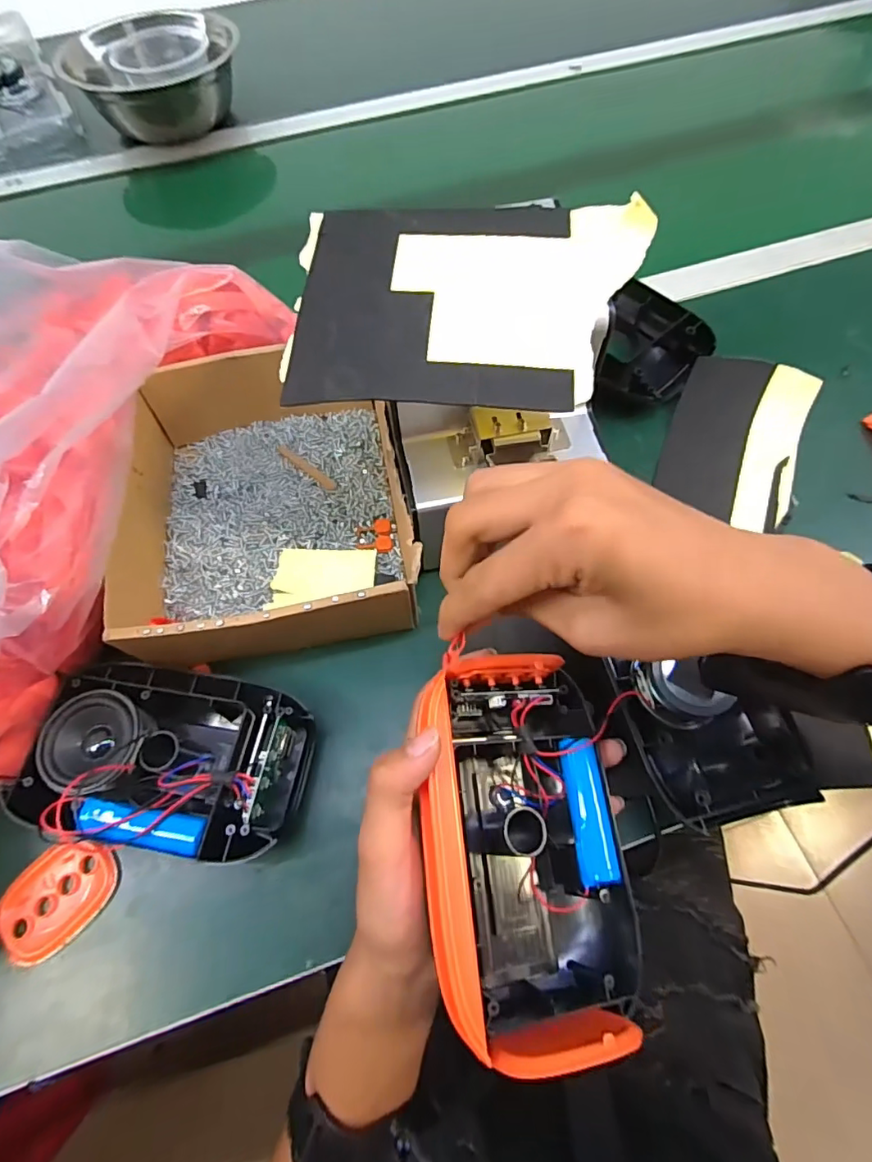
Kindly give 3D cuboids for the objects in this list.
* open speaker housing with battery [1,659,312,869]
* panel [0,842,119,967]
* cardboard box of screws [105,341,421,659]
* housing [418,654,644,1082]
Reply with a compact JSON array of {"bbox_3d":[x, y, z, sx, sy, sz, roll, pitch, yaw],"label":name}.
[{"bbox_3d":[-0.151,0.100,0.306,0.151,0.042,0.099,7,64,6],"label":"open speaker housing with battery"},{"bbox_3d":[-0.210,0.174,0.294,0.060,0.009,0.049,-36,68,-15],"label":"panel"},{"bbox_3d":[-0.115,-0.058,0.368,0.179,0.065,0.215,-9,64,-2],"label":"cardboard box of screws"},{"bbox_3d":[0.043,0.123,0.256,0.090,0.069,0.159,-7,64,-1],"label":"housing"}]

